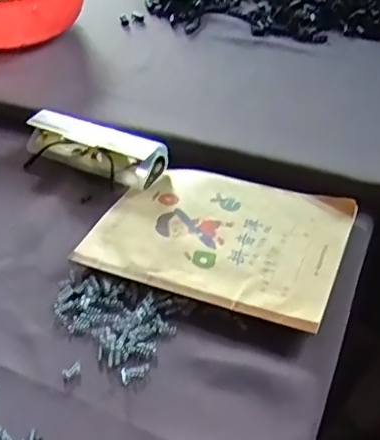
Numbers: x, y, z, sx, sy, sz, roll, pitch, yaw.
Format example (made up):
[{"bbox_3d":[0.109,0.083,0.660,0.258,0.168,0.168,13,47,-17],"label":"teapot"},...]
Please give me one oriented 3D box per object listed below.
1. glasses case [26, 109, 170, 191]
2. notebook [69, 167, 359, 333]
[{"bbox_3d":[-0.099,-0.073,0.560,0.157,0.035,0.050,18,49,22],"label":"glasses case"},{"bbox_3d":[0.025,0.011,0.479,0.202,0.012,0.139,14,48,19],"label":"notebook"}]

